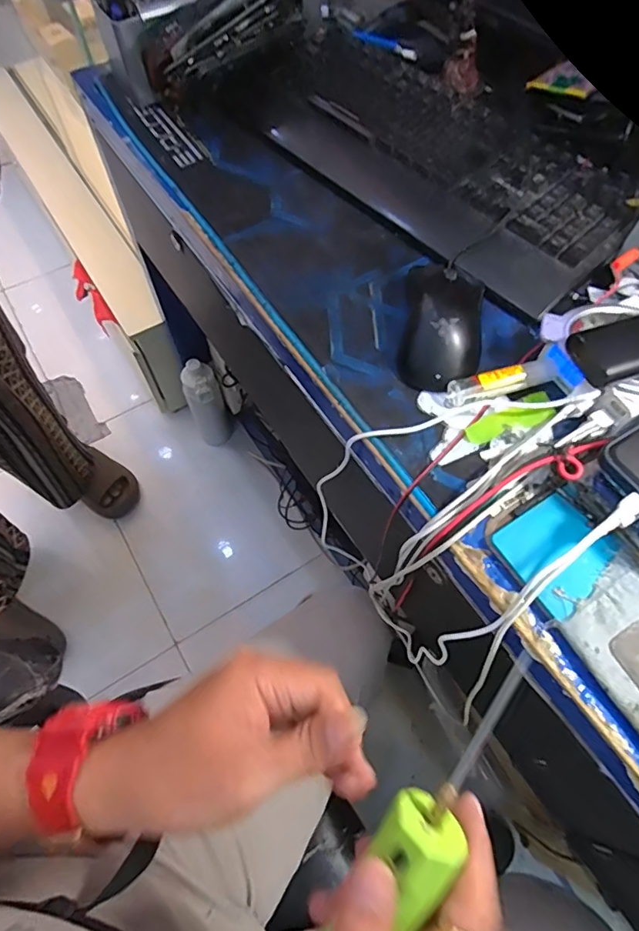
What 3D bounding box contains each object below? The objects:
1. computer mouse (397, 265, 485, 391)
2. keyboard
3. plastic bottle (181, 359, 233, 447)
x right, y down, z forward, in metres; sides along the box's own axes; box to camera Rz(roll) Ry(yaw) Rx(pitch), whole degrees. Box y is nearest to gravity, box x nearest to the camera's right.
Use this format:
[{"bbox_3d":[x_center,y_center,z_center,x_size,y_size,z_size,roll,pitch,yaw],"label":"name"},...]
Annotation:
[{"bbox_3d":[0.105,-0.122,0.421,0.067,0.036,0.119,9,63,3],"label":"computer mouse"},{"bbox_3d":[0.099,-0.319,0.519,0.178,0.045,0.439,-36,69,-18],"label":"keyboard"},{"bbox_3d":[-0.263,-0.149,1.175,0.080,0.260,0.097,-18,64,-10],"label":"plastic bottle"}]

